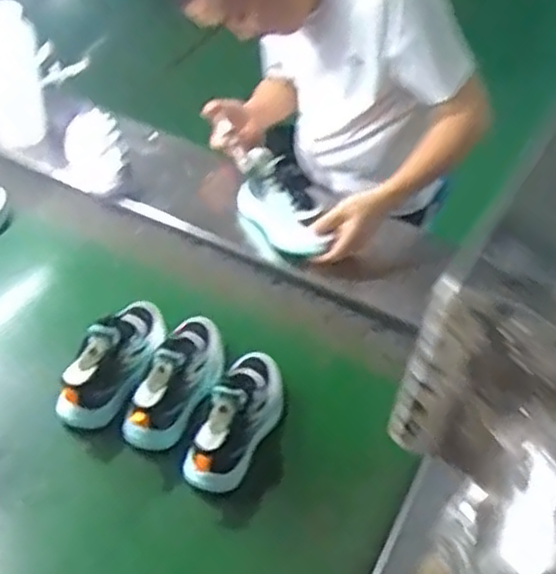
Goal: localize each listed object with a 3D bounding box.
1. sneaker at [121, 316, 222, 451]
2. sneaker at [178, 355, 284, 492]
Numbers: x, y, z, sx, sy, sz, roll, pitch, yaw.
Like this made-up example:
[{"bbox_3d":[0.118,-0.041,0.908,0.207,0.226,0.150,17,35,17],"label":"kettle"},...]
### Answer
[{"bbox_3d":[-0.132,0.112,1.023,0.079,0.101,0.226,16,44,10],"label":"sneaker"},{"bbox_3d":[-0.048,0.154,0.984,0.085,0.095,0.233,21,45,15],"label":"sneaker"}]

